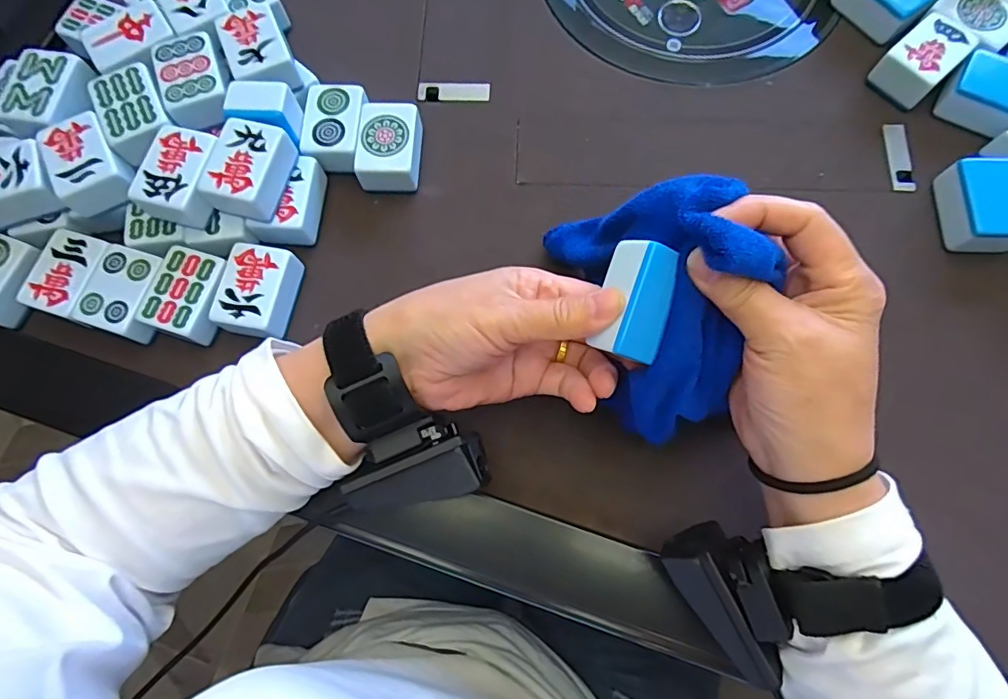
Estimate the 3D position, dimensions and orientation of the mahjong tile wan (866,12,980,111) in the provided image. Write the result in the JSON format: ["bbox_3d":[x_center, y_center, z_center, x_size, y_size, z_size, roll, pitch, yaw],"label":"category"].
[{"bbox_3d":[0.282,-0.194,0.355,0.054,0.026,0.037,-43,78,-9],"label":"mahjong tile wan"}]

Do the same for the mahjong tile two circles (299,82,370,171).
[{"bbox_3d":[-0.113,-0.147,0.356,0.038,0.024,0.060,5,76,3],"label":"mahjong tile two circles"}]

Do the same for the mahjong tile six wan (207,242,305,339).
[{"bbox_3d":[-0.154,-0.035,0.327,0.038,0.024,0.055,9,76,4],"label":"mahjong tile six wan"}]

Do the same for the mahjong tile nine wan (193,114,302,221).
[{"bbox_3d":[-0.155,-0.110,0.323,0.038,0.029,0.054,19,77,7],"label":"mahjong tile nine wan"}]

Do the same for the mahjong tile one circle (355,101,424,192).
[{"bbox_3d":[-0.075,-0.134,0.354,0.038,0.027,0.056,4,76,3],"label":"mahjong tile one circle"}]

